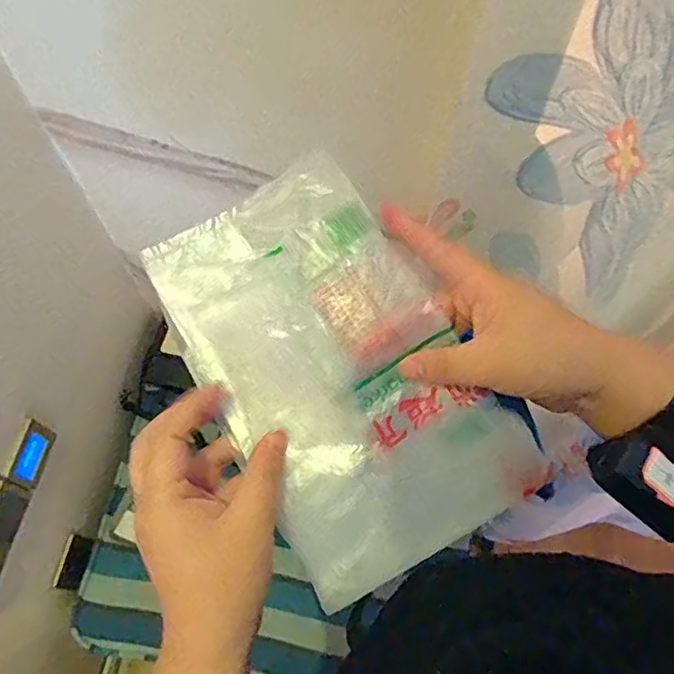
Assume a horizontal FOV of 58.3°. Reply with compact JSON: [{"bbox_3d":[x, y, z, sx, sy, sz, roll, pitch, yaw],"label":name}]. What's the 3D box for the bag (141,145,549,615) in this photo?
[{"bbox_3d":[0.000,0.020,0.365,0.150,0.032,0.247,-33,87,-10],"label":"bag"}]

